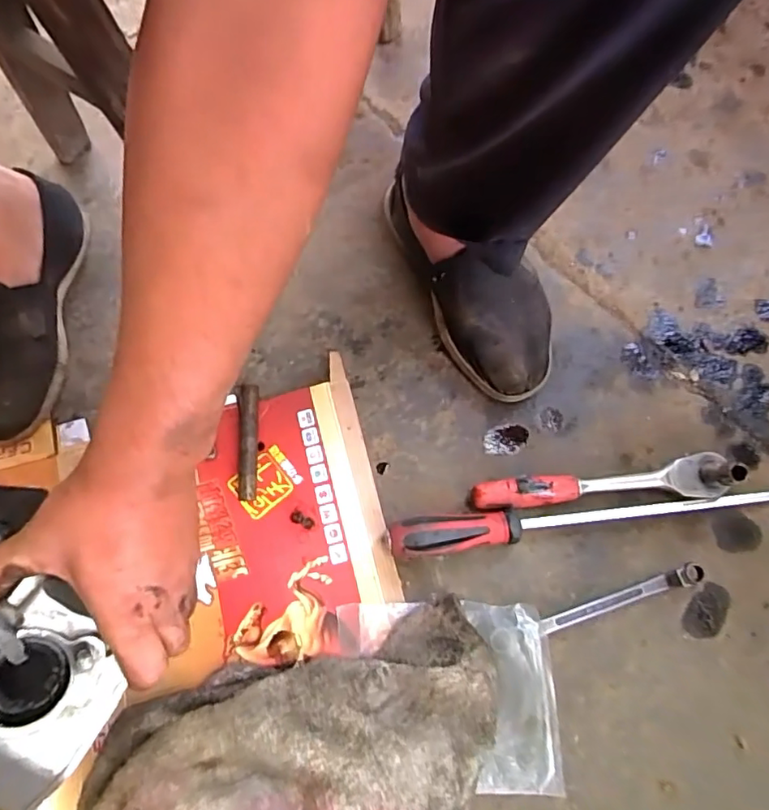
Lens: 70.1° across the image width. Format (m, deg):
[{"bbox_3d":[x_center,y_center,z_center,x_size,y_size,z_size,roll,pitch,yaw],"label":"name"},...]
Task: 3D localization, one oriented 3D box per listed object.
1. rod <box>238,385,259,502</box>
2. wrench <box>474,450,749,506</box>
[{"bbox_3d":[-0.125,0.034,0.505,0.016,0.013,0.106,-1,77,1],"label":"rod"},{"bbox_3d":[0.196,0.074,0.488,0.233,0.044,0.040,-8,77,-1],"label":"wrench"}]

